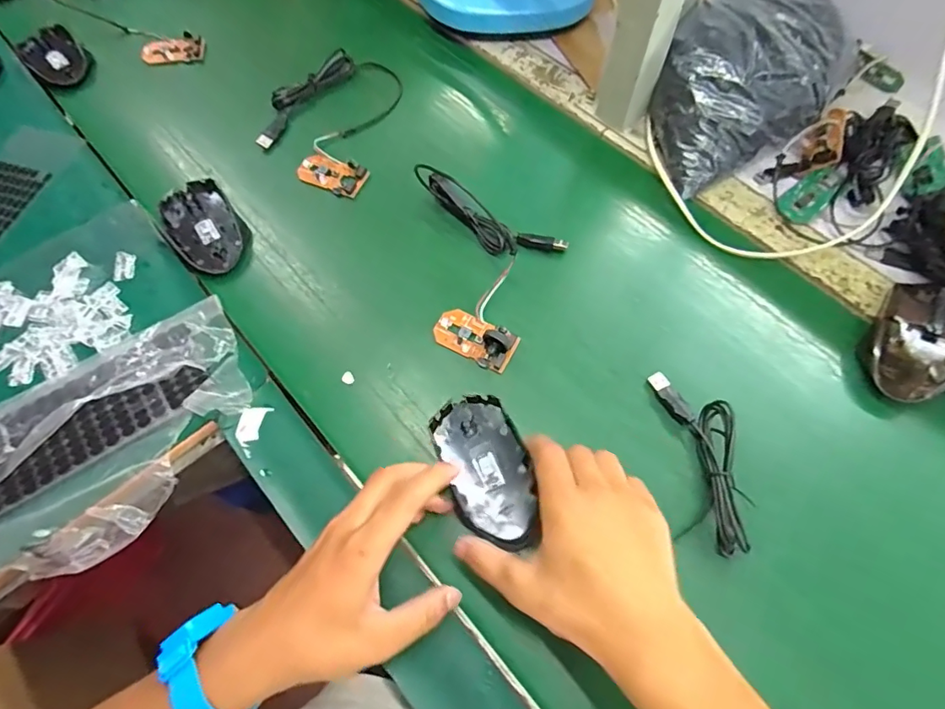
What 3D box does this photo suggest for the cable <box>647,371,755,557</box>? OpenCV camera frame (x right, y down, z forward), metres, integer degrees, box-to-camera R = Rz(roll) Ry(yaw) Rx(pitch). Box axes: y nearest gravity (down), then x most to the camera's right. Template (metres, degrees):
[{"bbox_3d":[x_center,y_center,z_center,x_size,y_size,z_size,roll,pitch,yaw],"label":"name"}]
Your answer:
[{"bbox_3d":[0.166,0.073,0.366,0.046,0.023,0.129,0,63,2],"label":"cable"}]

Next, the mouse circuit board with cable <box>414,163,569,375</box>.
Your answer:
[{"bbox_3d":[-0.011,-0.082,0.444,0.165,0.023,0.142,29,68,16],"label":"mouse circuit board with cable"}]

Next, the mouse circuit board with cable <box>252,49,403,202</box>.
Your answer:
[{"bbox_3d":[-0.155,-0.248,0.536,0.126,0.025,0.186,7,64,6],"label":"mouse circuit board with cable"}]

